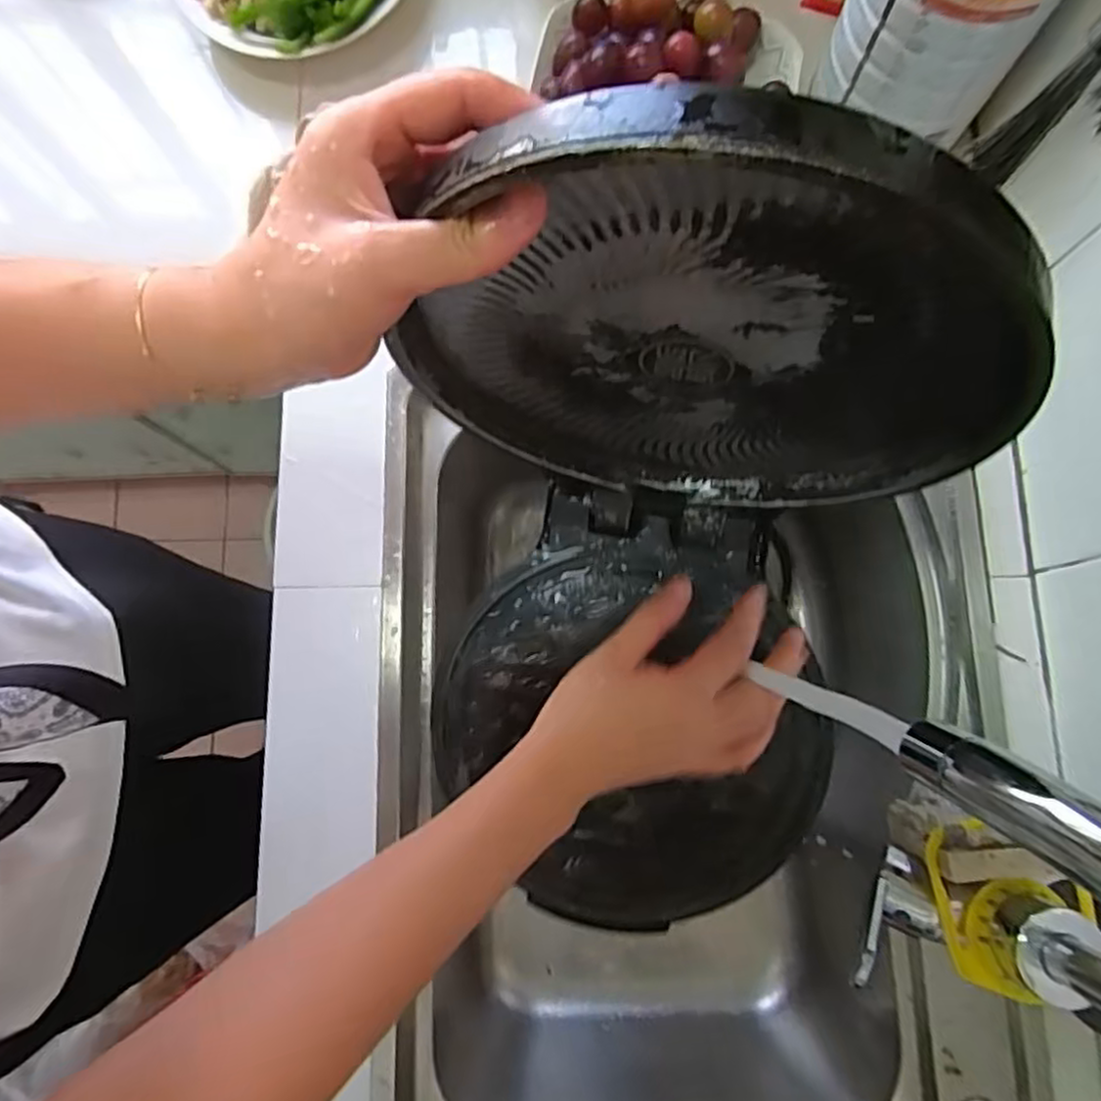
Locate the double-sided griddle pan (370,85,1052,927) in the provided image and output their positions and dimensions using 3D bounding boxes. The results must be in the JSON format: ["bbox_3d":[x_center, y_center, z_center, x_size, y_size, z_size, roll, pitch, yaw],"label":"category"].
[{"bbox_3d":[0.052,0.016,0.366,0.231,0.438,0.148,1,41,2],"label":"double-sided griddle pan"}]

